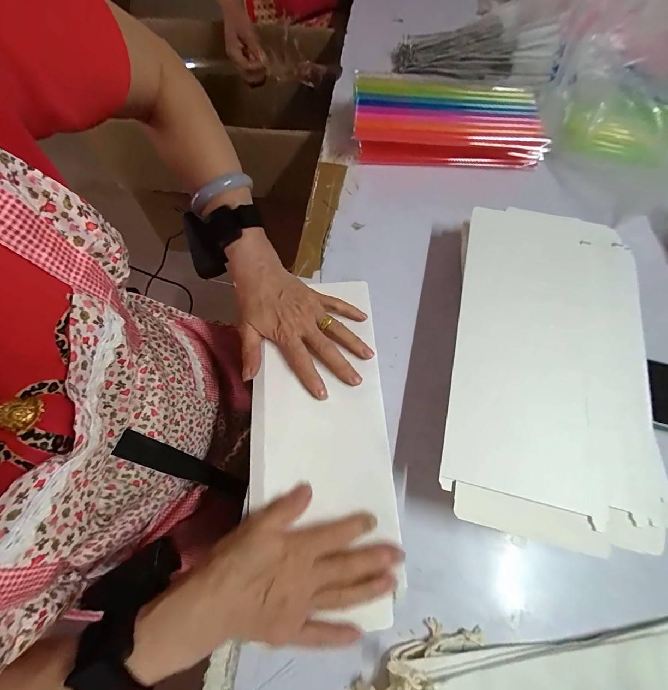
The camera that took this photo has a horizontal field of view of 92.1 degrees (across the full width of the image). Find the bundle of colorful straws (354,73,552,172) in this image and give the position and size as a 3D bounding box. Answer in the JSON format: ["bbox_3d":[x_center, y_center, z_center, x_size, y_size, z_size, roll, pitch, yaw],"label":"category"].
[{"bbox_3d":[0.163,-0.325,0.469,0.264,0.065,0.114,0,68,-2],"label":"bundle of colorful straws"}]

